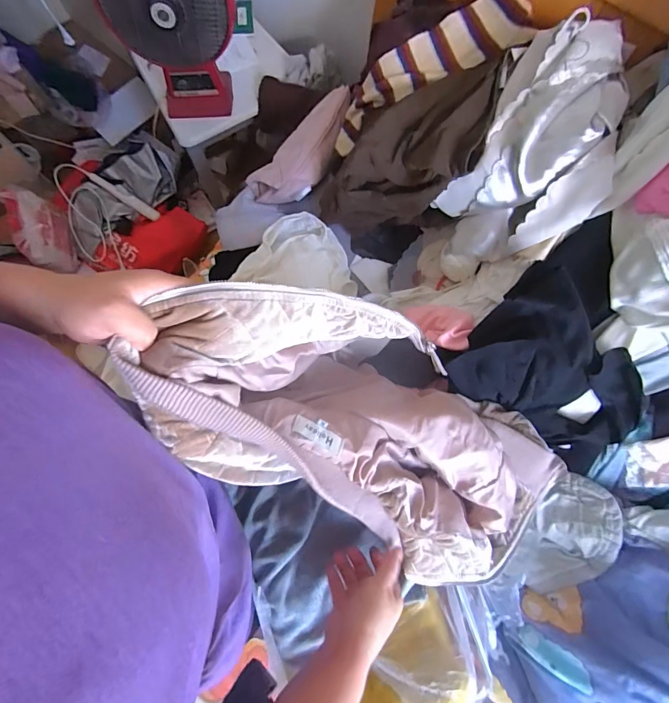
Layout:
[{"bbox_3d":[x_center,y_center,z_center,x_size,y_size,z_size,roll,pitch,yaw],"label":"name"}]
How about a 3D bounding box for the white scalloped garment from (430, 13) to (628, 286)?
[{"bbox_3d":[0.343,-0.320,0.683,0.235,0.238,0.352,36,78,7],"label":"white scalloped garment"}]

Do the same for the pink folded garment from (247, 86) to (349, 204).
[{"bbox_3d":[-0.071,-0.477,0.907,0.137,0.078,0.302,35,78,7],"label":"pink folded garment"}]

